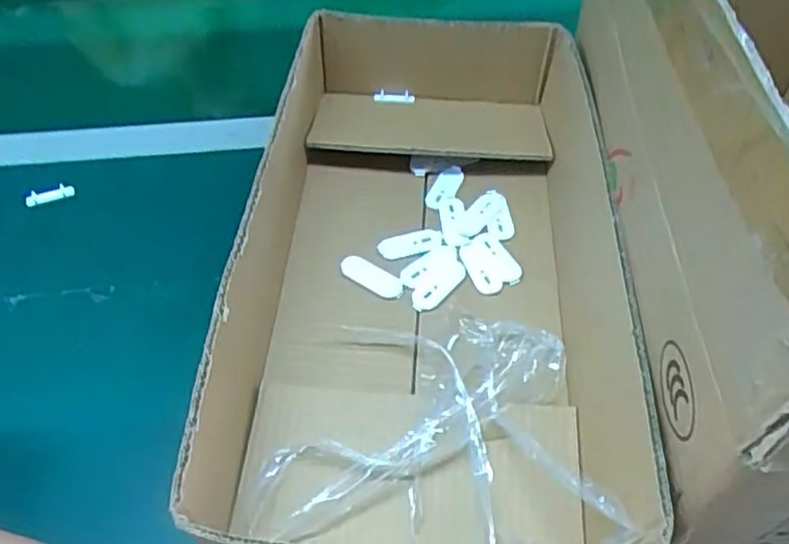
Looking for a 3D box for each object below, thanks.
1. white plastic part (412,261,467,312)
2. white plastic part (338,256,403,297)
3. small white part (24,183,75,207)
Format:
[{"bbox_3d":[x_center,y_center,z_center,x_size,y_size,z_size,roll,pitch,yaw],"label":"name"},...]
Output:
[{"bbox_3d":[0.032,0.010,0.466,0.049,0.005,0.018,-36,59,-26],"label":"white plastic part"},{"bbox_3d":[-0.016,0.003,0.475,0.048,0.008,0.017,28,55,7],"label":"white plastic part"},{"bbox_3d":[-0.280,-0.063,0.529,0.037,0.008,0.010,-23,54,-17],"label":"small white part"}]

